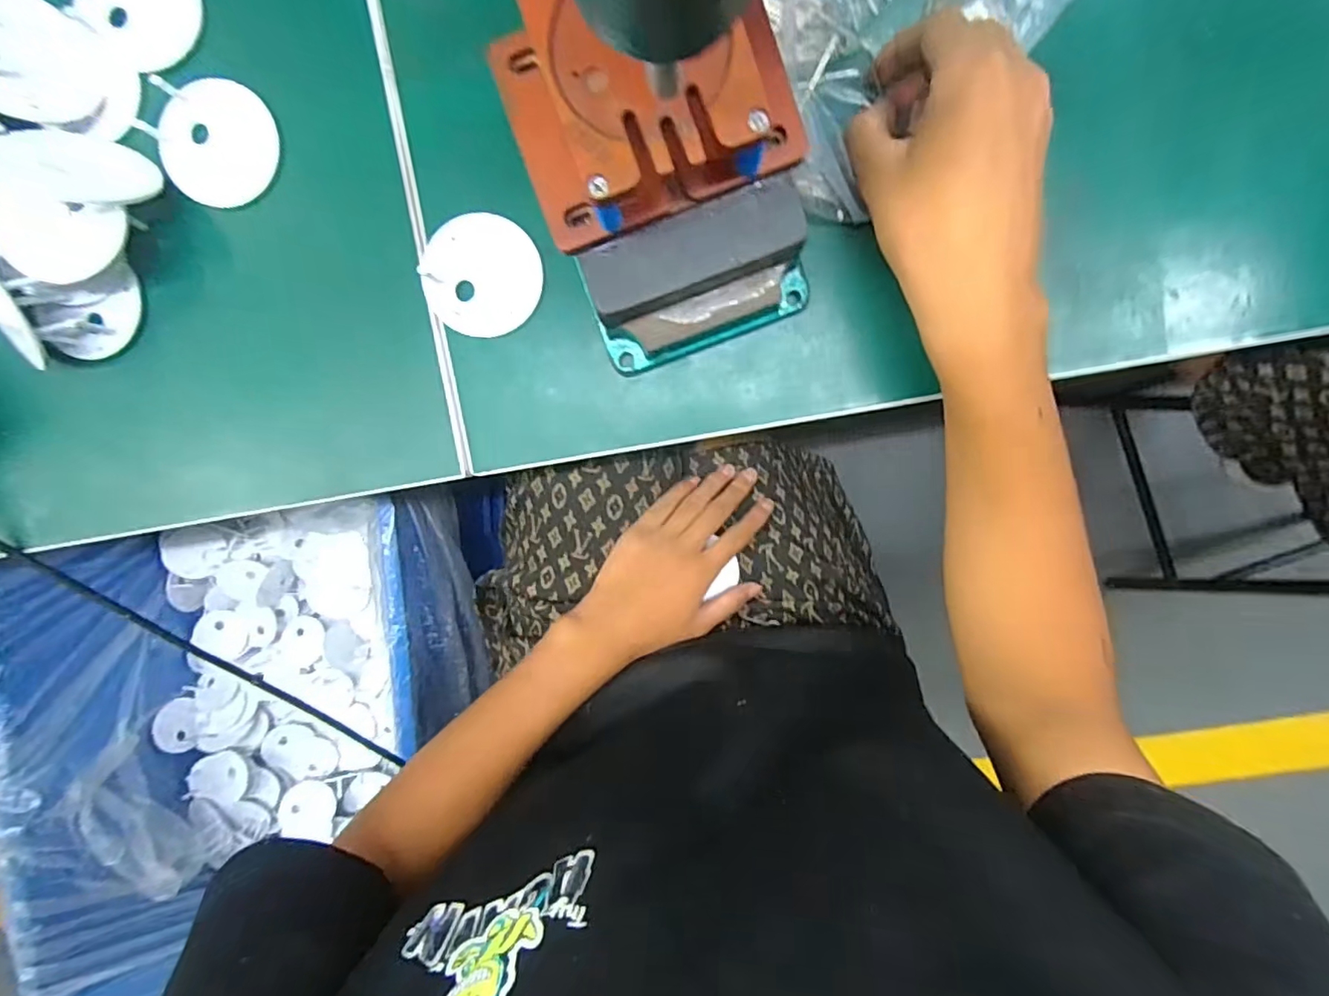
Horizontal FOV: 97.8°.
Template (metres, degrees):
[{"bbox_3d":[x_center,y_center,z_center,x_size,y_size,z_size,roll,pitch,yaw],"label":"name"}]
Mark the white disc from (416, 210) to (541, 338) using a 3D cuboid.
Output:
[{"bbox_3d":[-0.098,-0.120,0.312,0.062,0.004,0.061,0,98,0],"label":"white disc"}]

